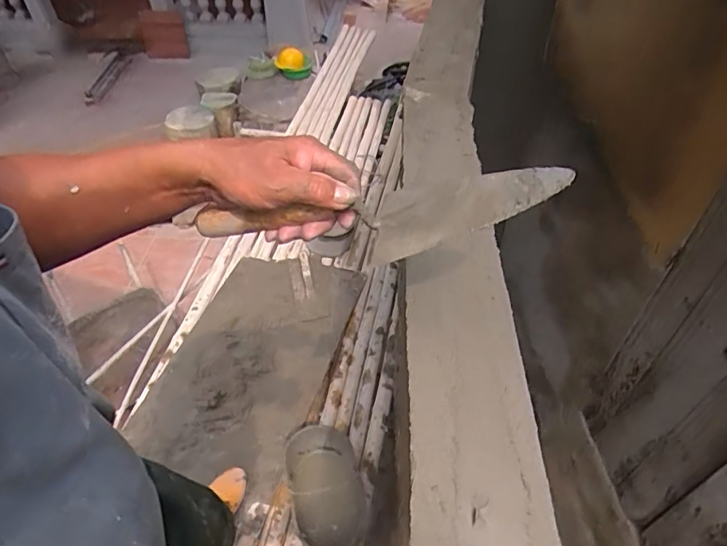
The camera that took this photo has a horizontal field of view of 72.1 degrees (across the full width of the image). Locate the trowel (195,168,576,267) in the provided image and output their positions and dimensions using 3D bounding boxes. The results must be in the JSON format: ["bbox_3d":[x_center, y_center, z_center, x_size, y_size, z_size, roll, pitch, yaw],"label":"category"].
[{"bbox_3d":[0.005,-0.051,0.424,0.307,0.050,0.082,-3,50,15],"label":"trowel"}]

